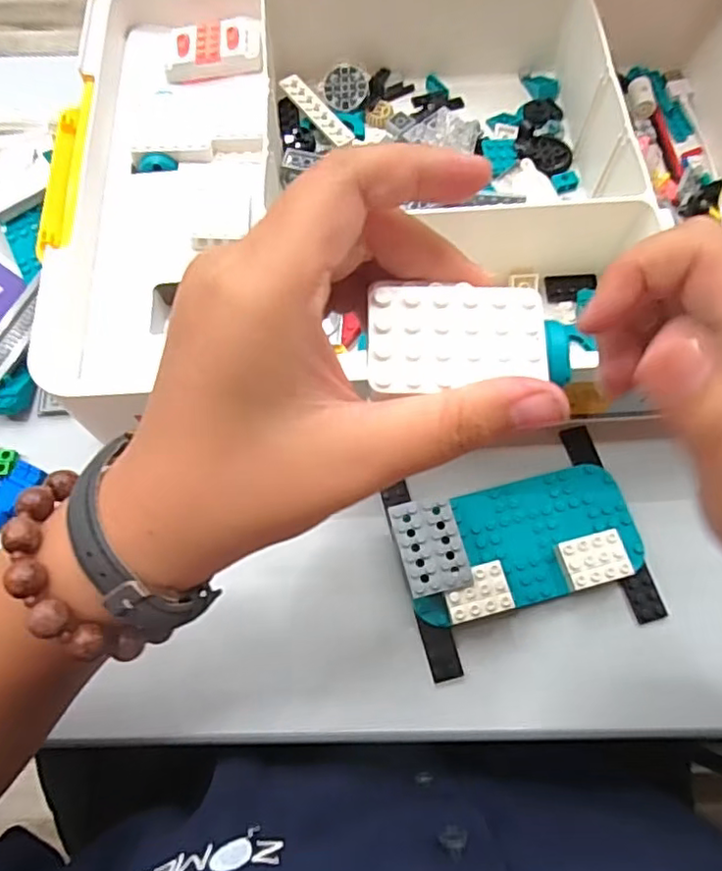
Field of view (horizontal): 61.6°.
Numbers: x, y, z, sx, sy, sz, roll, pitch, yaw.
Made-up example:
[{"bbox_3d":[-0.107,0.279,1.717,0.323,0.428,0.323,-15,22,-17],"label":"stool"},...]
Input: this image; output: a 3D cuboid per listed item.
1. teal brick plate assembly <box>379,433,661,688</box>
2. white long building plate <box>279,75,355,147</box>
[{"bbox_3d":[0.084,0.058,0.317,0.124,0.022,0.099,-14,69,-5],"label":"teal brick plate assembly"},{"bbox_3d":[-0.031,-0.228,0.427,0.015,0.004,0.066,-41,86,-10],"label":"white long building plate"}]

